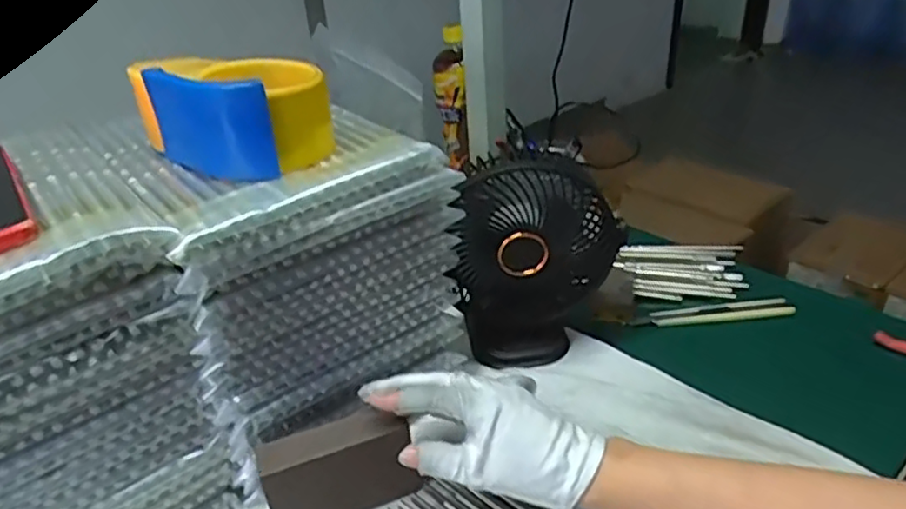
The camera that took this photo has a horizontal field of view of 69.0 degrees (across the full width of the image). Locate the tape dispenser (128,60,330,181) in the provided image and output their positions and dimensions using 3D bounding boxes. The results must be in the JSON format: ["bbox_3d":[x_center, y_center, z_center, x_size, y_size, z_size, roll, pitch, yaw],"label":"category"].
[{"bbox_3d":[-0.145,-0.097,0.441,0.125,0.059,0.078,17,37,29],"label":"tape dispenser"}]

